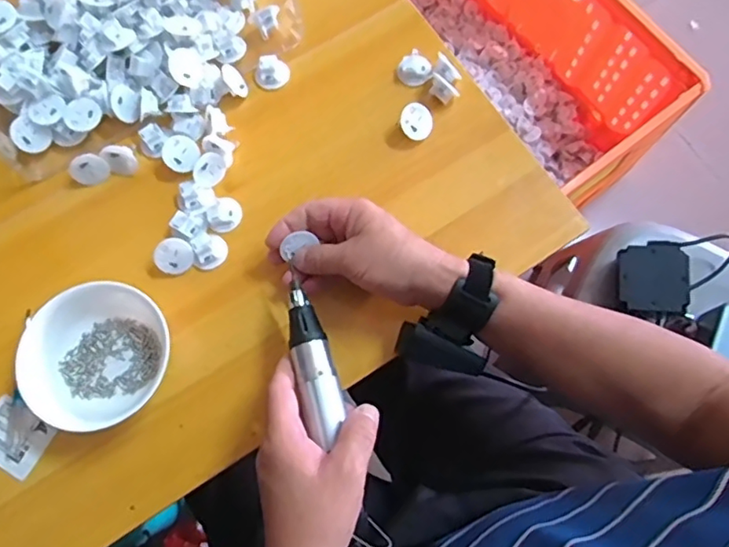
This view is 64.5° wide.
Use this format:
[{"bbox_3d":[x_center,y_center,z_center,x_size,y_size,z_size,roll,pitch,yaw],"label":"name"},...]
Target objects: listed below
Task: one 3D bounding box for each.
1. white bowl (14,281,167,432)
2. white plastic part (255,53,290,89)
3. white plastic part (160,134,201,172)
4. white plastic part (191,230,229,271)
[{"bbox_3d":[-0.210,0.068,0.469,0.106,0.059,0.108,0,75,0],"label":"white bowl"},{"bbox_3d":[-0.090,-0.196,0.558,0.033,0.014,0.027,-14,75,-4],"label":"white plastic part"},{"bbox_3d":[-0.168,-0.109,0.530,0.033,0.016,0.033,1,86,-14],"label":"white plastic part"},{"bbox_3d":[-0.137,-0.020,0.517,0.028,0.022,0.030,-8,75,-2],"label":"white plastic part"}]

